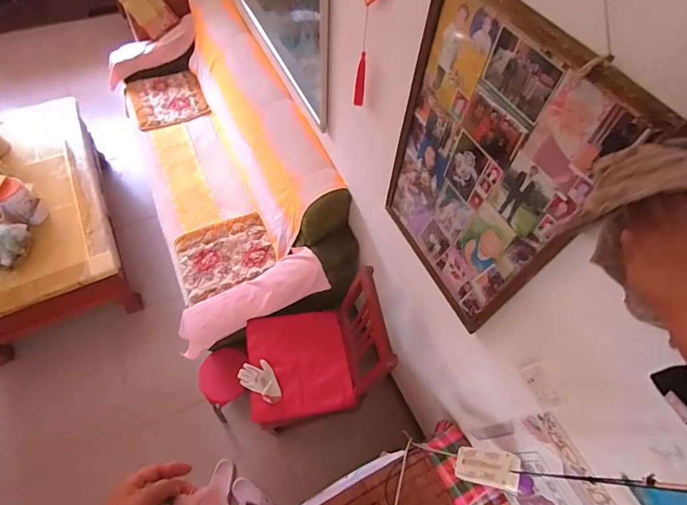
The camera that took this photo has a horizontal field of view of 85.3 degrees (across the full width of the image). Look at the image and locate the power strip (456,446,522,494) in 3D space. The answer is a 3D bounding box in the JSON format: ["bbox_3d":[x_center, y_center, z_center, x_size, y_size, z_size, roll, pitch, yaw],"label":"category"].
[{"bbox_3d":[0.349,0.532,0.920,0.026,0.190,0.077,32,59,-17],"label":"power strip"}]

